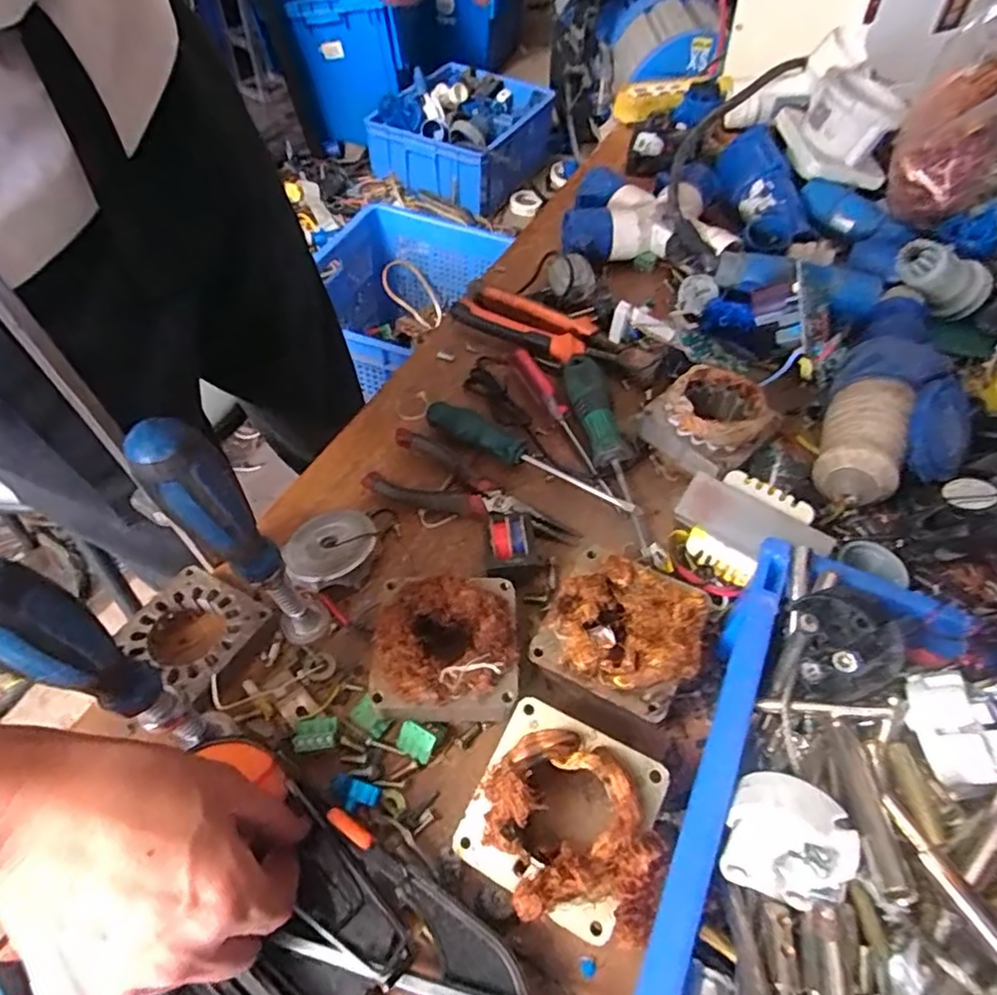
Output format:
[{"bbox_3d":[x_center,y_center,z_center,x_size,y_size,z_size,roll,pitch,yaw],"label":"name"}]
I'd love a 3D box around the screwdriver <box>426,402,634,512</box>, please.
[{"bbox_3d":[0.019,-0.030,0.457,0.171,0.022,0.019,27,57,16],"label":"screwdriver"}]

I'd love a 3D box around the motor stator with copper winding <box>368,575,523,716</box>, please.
[{"bbox_3d":[-0.030,0.086,0.354,0.080,0.046,0.079,0,54,-3],"label":"motor stator with copper winding"}]

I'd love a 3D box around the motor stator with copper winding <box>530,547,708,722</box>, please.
[{"bbox_3d":[0.070,0.075,0.352,0.085,0.048,0.080,27,57,16],"label":"motor stator with copper winding"}]

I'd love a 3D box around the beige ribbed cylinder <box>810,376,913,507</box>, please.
[{"bbox_3d":[0.246,-0.040,0.414,0.046,0.041,0.096,20,56,12],"label":"beige ribbed cylinder"}]

